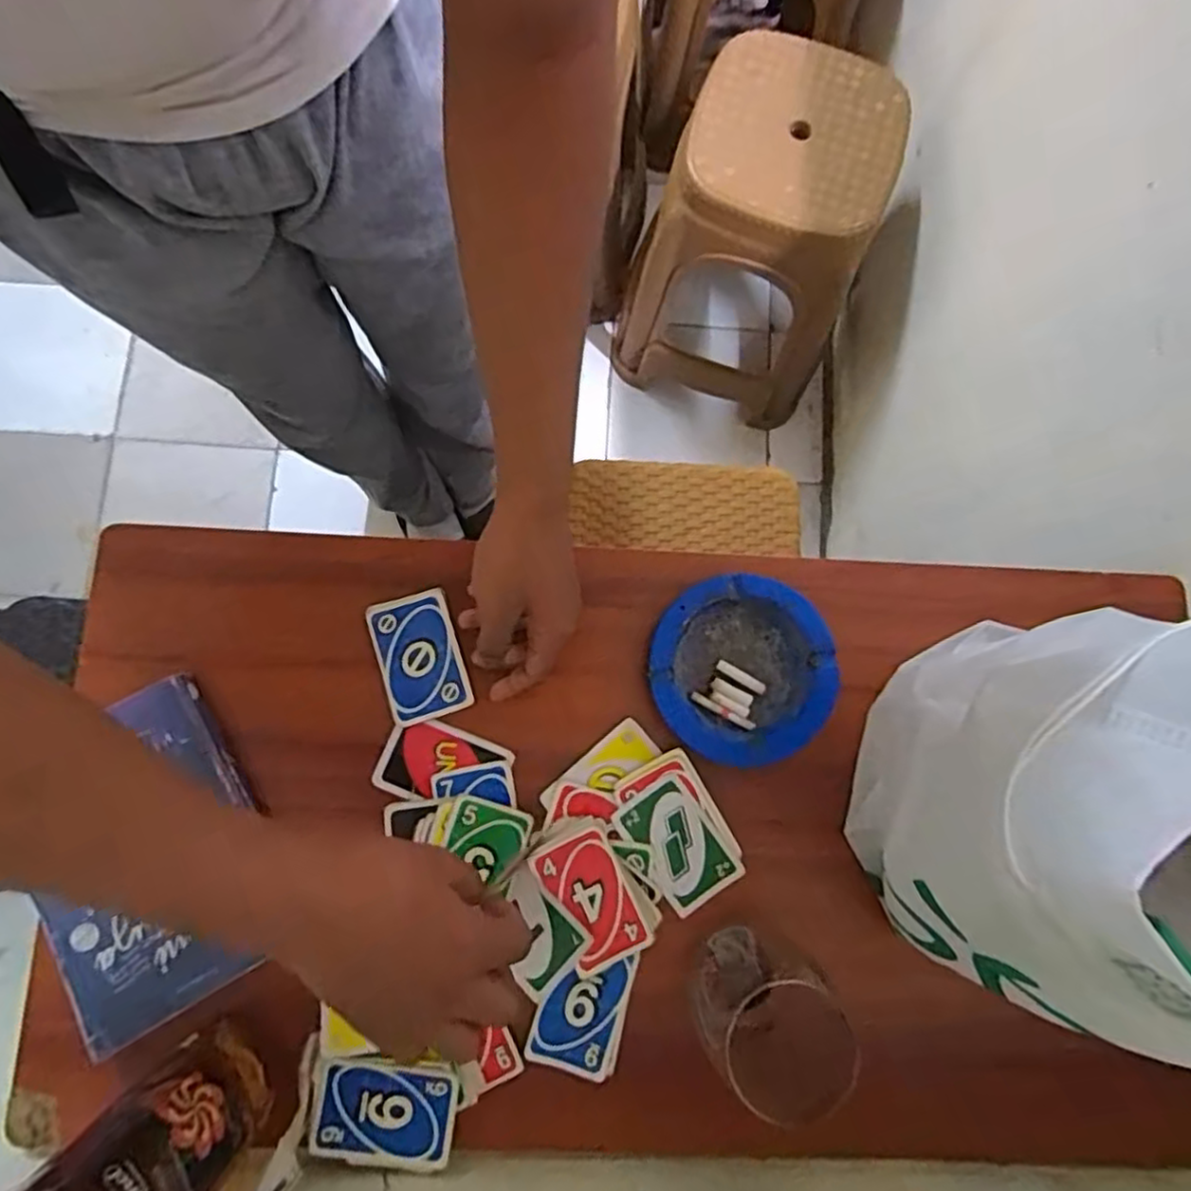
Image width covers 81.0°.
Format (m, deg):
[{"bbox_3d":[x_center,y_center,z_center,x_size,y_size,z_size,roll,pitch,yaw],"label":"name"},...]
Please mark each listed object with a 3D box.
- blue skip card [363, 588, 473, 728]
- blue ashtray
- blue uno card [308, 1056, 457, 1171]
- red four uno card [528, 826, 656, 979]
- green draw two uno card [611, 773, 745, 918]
[{"bbox_3d":[-0.125,0.043,0.491,0.057,0.007,0.087,-16,84,-8],"label":"blue skip card"},{"bbox_3d":[0.103,0.051,0.492,0.126,0.028,0.126,0,80,-1],"label":"blue ashtray"},{"bbox_3d":[-0.131,0.322,0.434,0.084,0.006,0.062,6,81,-6],"label":"blue uno card"},{"bbox_3d":[-0.002,0.204,0.466,0.054,0.005,0.085,-26,82,-3],"label":"red four uno card"},{"bbox_3d":[0.056,0.172,0.480,0.054,0.008,0.084,-35,82,-7],"label":"green draw two uno card"}]

